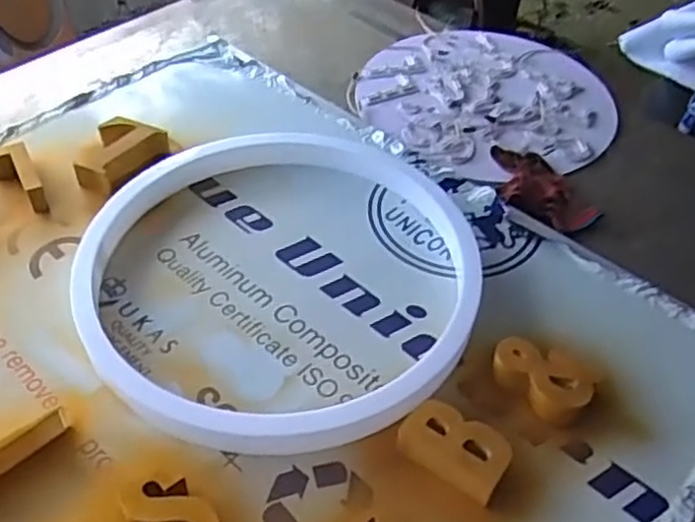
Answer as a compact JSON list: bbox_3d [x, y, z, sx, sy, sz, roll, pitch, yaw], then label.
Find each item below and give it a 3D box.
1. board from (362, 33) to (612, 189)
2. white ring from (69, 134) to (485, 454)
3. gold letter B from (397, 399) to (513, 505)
[{"bbox_3d":[0.252,-0.300,1.288,0.452,0.027,0.446,2,48,-2],"label":"board"},{"bbox_3d":[-0.084,-0.007,0.917,0.495,0.058,0.525,1,44,-1],"label":"white ring"},{"bbox_3d":[0.111,0.197,0.742,0.115,0.045,0.069,29,50,24],"label":"gold letter B"}]

